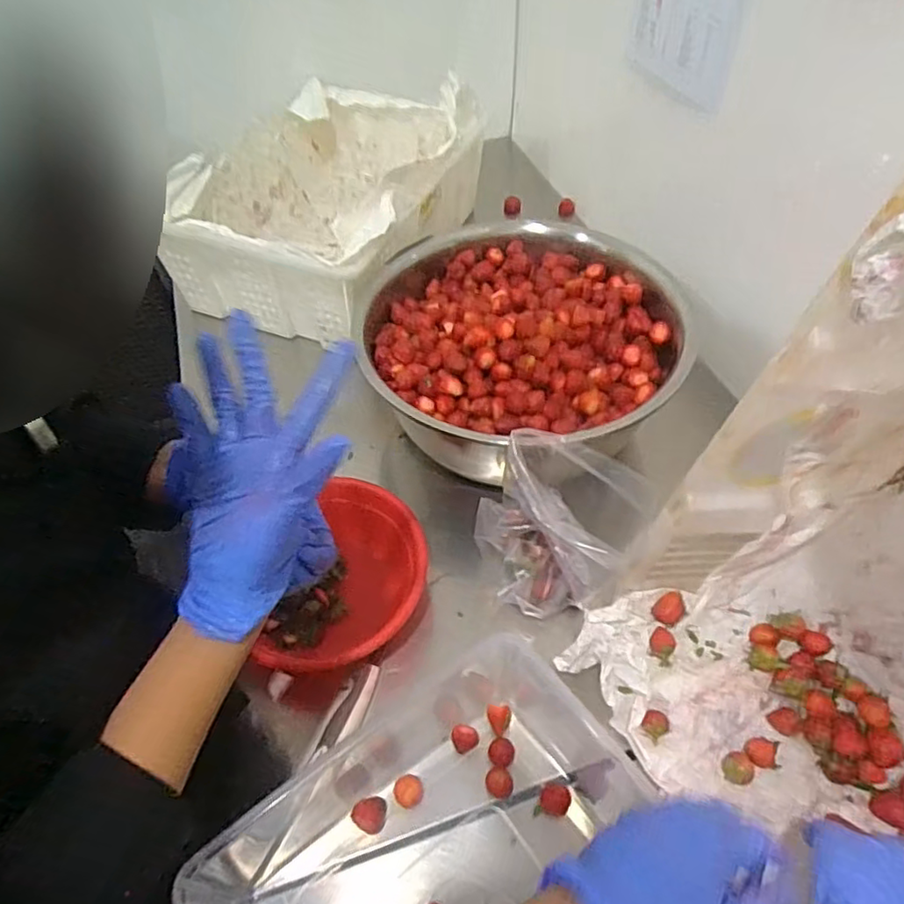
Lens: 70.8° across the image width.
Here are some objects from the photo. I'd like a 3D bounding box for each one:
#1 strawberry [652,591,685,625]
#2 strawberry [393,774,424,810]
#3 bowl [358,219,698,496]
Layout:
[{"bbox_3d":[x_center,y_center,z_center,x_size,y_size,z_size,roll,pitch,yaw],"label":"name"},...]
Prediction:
[{"bbox_3d":[0.200,0.146,0.587,0.025,0.029,0.023,-1,51,1],"label":"strawberry"},{"bbox_3d":[-0.035,0.273,0.511,0.023,0.018,0.022,-1,51,1],"label":"strawberry"},{"bbox_3d":[0.074,-0.131,0.717,0.341,0.114,0.317,-1,51,1],"label":"bowl"}]

